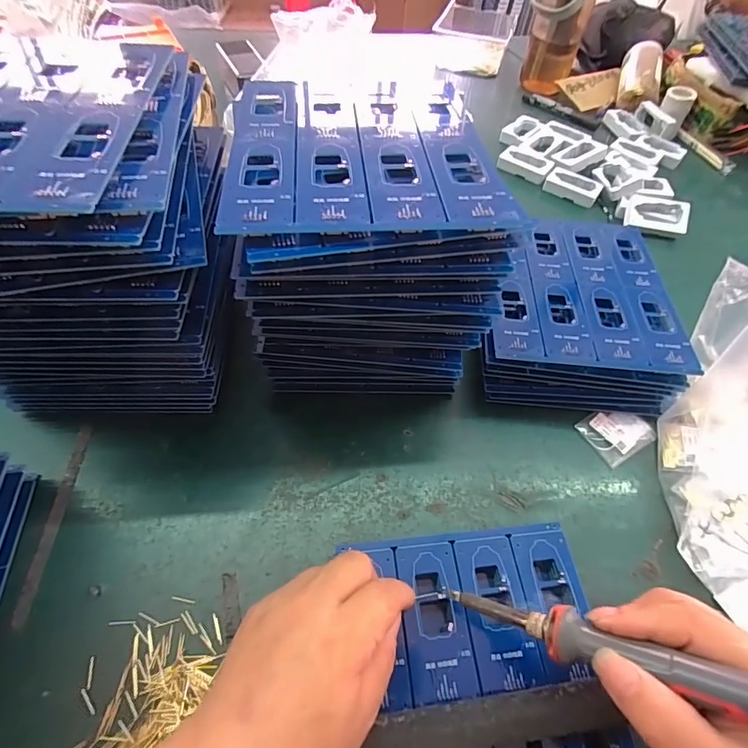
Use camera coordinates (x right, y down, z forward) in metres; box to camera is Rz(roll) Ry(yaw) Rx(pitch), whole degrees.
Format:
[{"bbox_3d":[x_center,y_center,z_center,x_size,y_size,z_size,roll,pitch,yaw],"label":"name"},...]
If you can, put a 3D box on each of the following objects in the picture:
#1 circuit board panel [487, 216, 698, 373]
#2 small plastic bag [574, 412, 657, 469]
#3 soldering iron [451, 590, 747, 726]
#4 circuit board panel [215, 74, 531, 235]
[{"bbox_3d":[0.187,-0.084,0.395,0.160,0.006,0.186,5,55,1],"label":"circuit board panel"},{"bbox_3d":[0.211,0.050,0.374,0.055,0.007,0.045,-25,61,-18],"label":"small plastic bag"},{"bbox_3d":[0.136,0.136,0.194,0.214,0.020,0.022,-2,46,42],"label":"soldering iron"},{"bbox_3d":[-0.010,-0.152,0.281,0.162,0.006,0.184,-5,55,-7],"label":"circuit board panel"}]

